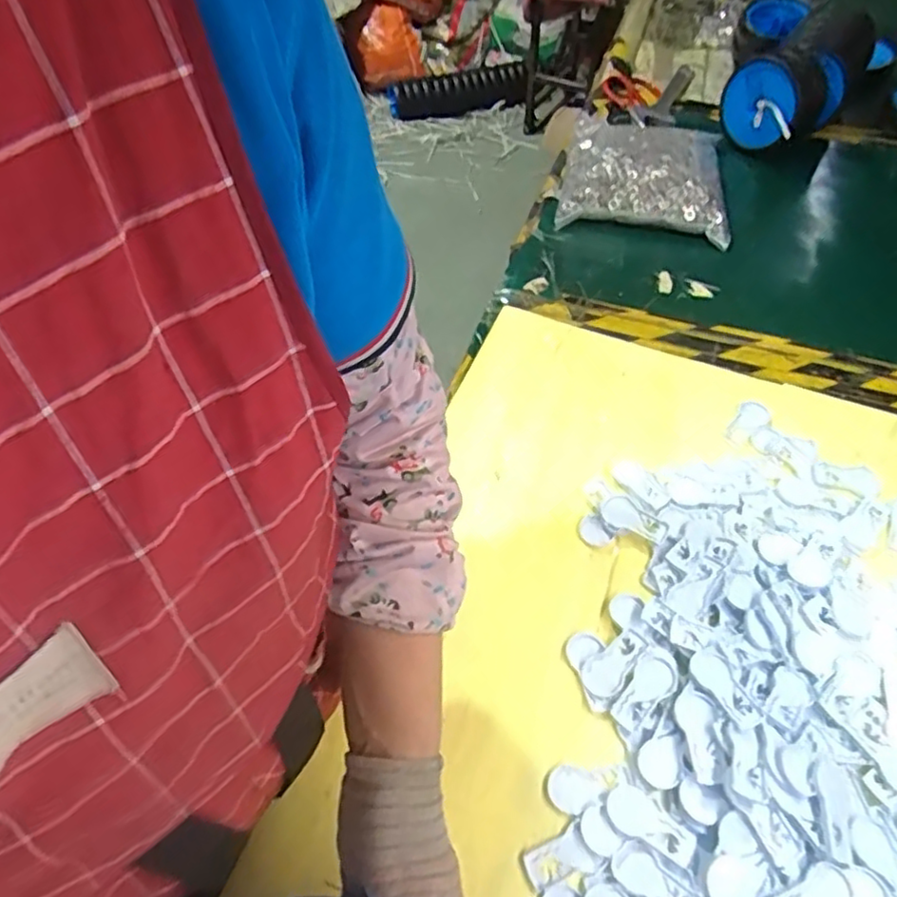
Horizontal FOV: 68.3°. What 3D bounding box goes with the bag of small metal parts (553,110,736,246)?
[{"bbox_3d":[0.293,-0.413,0.975,0.242,0.063,0.265,13,53,9],"label":"bag of small metal parts"}]

